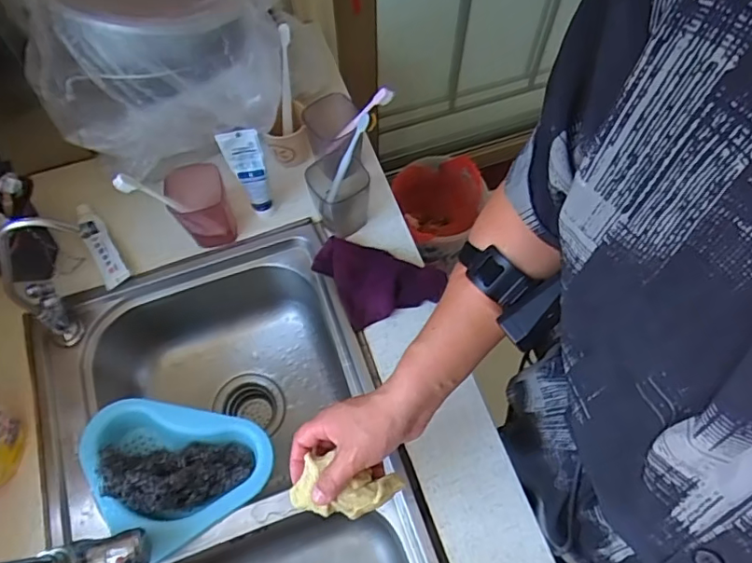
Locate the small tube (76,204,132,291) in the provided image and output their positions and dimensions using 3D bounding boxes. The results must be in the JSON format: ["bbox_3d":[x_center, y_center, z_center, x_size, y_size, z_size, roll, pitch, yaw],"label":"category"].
[{"bbox_3d":[-0.393,-0.050,0.770,0.035,0.014,0.149,-32,69,-13],"label":"small tube"}]

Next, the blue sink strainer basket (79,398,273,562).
[{"bbox_3d":[-0.239,0.230,0.659,0.212,0.082,0.196,-20,67,-8],"label":"blue sink strainer basket"}]

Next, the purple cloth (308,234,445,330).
[{"bbox_3d":[-0.004,0.007,0.724,0.174,0.036,0.102,17,67,8],"label":"purple cloth"}]

